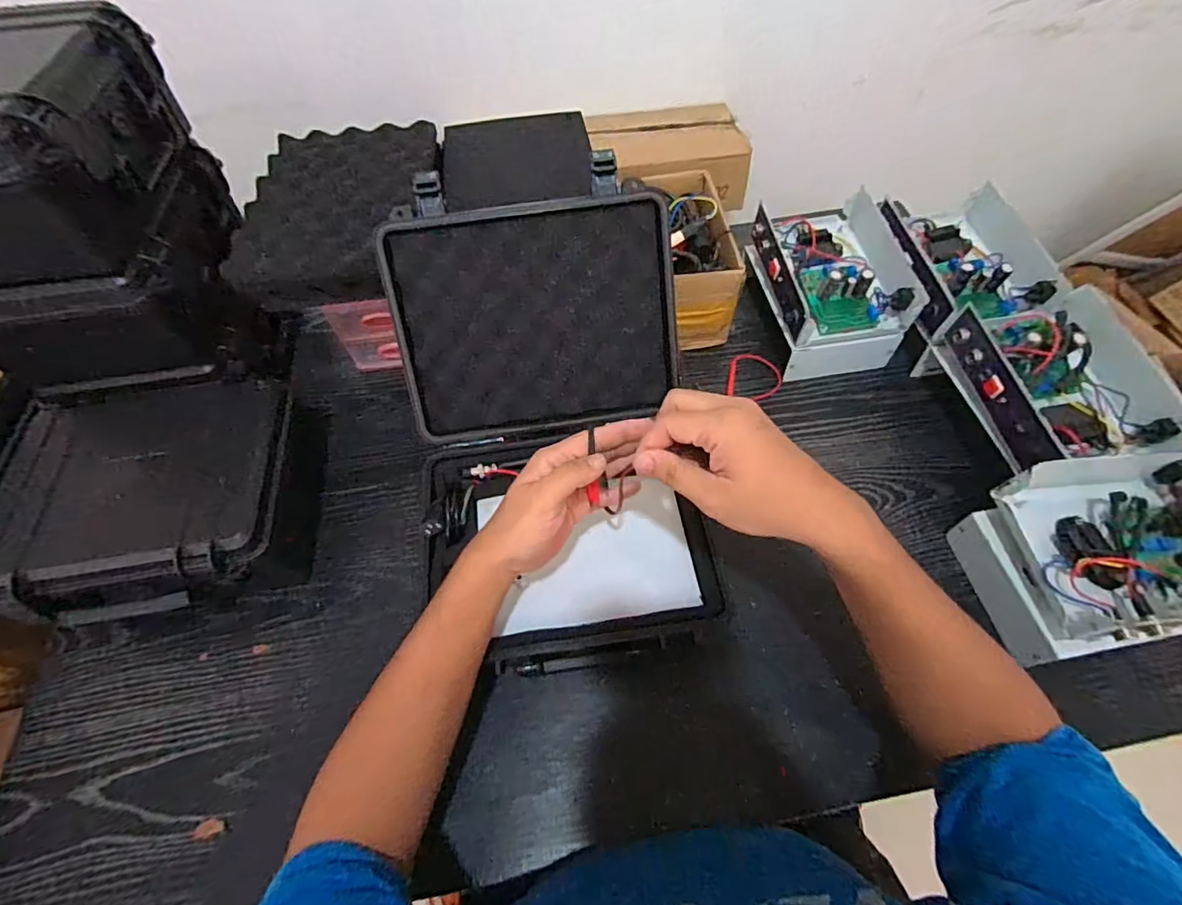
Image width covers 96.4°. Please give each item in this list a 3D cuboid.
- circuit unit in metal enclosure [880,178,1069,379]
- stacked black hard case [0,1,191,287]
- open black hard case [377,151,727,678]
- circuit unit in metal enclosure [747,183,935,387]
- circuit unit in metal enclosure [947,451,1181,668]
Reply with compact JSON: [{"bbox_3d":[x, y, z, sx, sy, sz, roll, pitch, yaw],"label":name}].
[{"bbox_3d":[0.475,-0.233,0.694,0.170,0.099,0.220,-12,59,-5],"label":"circuit unit in metal enclosure"},{"bbox_3d":[-0.540,-0.290,0.492,0.225,0.126,0.251,-8,59,-2],"label":"stacked black hard case"},{"bbox_3d":[-0.040,-0.044,0.513,0.275,0.231,0.417,-8,59,-2],"label":"open black hard case"},{"bbox_3d":[0.311,-0.224,0.699,0.154,0.100,0.218,-10,59,-3],"label":"circuit unit in metal enclosure"},{"bbox_3d":[0.503,0.101,0.514,0.205,0.100,0.160,-10,59,-4],"label":"circuit unit in metal enclosure"}]

